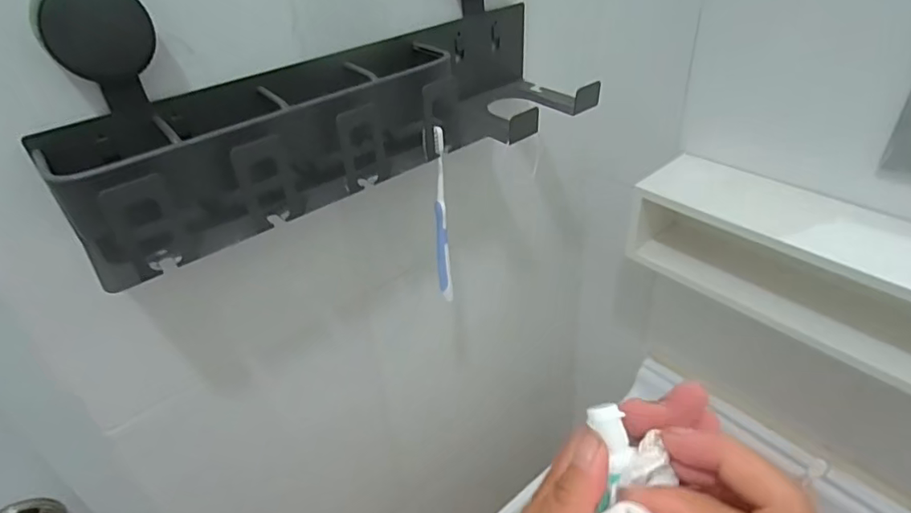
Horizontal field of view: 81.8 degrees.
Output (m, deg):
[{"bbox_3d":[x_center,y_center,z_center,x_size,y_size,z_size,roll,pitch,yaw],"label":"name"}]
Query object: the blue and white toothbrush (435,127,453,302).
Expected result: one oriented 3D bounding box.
[{"bbox_3d":[-0.013,-0.033,0.487,0.013,0.172,0.018,11,39,22],"label":"blue and white toothbrush"}]

